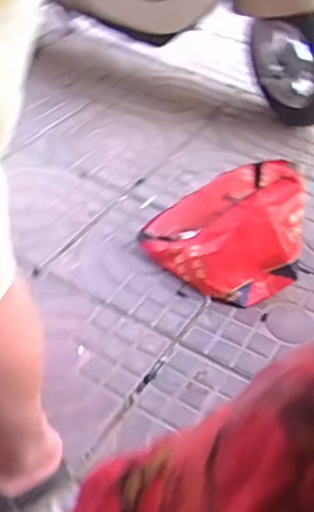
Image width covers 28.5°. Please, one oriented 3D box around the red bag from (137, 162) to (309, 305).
[{"bbox_3d":[0.138,-0.074,1.210,0.314,0.212,0.245,24,44,19],"label":"red bag"}]

